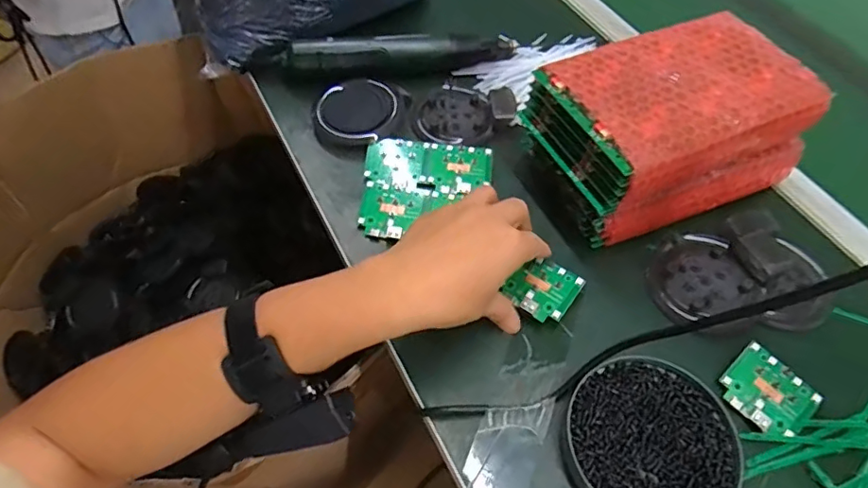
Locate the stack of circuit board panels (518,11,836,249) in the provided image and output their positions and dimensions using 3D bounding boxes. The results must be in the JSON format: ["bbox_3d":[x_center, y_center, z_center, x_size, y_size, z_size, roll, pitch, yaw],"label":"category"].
[{"bbox_3d":[0.200,-0.098,0.467,0.212,0.111,0.134,-19,59,-15],"label":"stack of circuit board panels"}]

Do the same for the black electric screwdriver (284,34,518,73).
[{"bbox_3d":[-0.034,-0.197,0.561,0.244,0.035,0.037,-6,57,-7],"label":"black electric screwdriver"}]

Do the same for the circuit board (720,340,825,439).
[{"bbox_3d":[0.244,0.109,0.391,0.054,0.011,0.057,-38,66,-25],"label":"circuit board"}]

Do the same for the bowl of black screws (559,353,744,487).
[{"bbox_3d":[0.146,0.133,0.365,0.108,0.020,0.114,1,56,-2],"label":"bowl of black screws"}]

